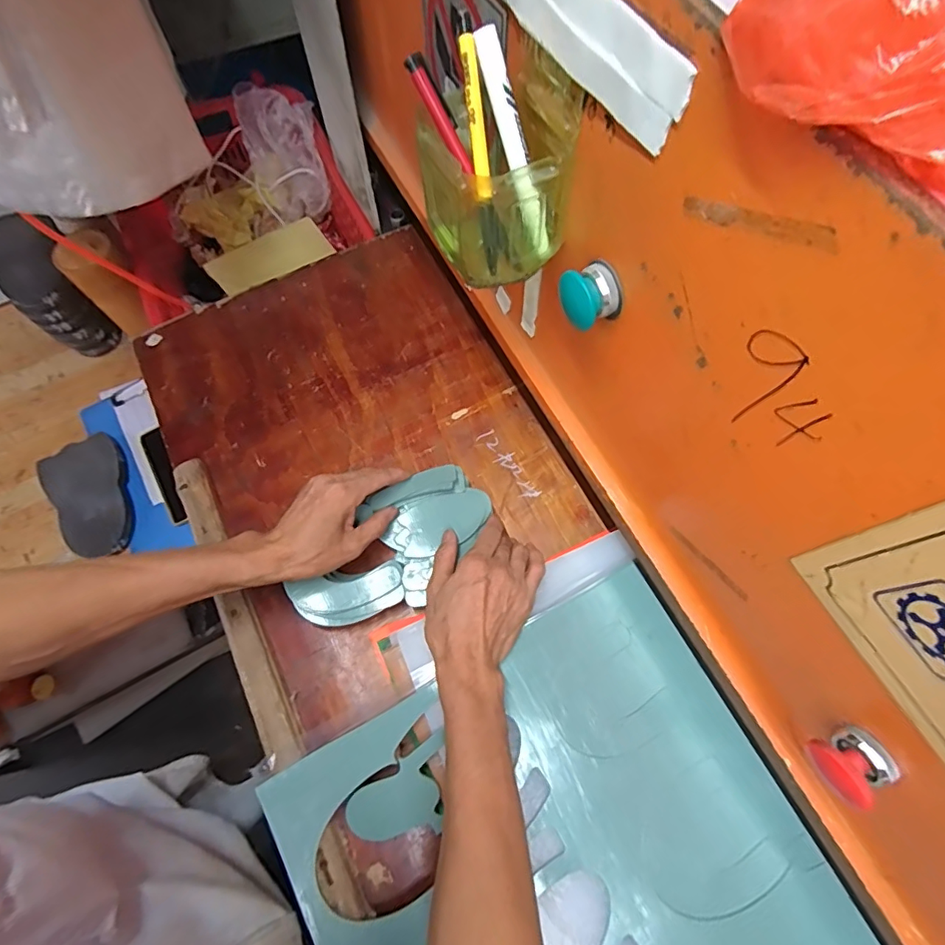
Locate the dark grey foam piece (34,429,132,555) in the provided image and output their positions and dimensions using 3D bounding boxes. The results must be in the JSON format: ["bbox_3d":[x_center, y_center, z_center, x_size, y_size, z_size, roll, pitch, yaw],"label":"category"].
[{"bbox_3d":[-0.568,0.039,0.772,0.116,0.028,0.198,-34,73,-10],"label":"dark grey foam piece"}]

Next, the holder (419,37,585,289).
[{"bbox_3d":[0.021,-0.184,0.322,0.089,0.098,0.082,0,71,1],"label":"holder"}]

